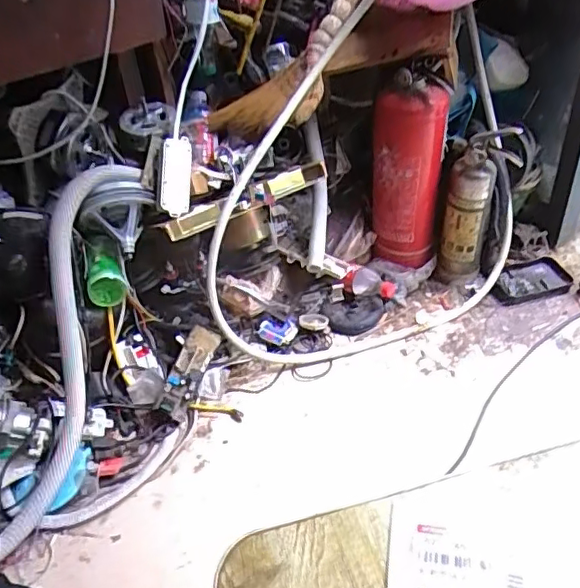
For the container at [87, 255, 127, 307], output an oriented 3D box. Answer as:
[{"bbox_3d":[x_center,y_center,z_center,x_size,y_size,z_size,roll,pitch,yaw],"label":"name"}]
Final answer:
[{"bbox_3d":[-0.341,-0.033,1.068,0.068,0.067,0.102,-18,41,-15],"label":"container"}]

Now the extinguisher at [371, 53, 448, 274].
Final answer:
[{"bbox_3d":[0.249,-0.269,1.265,0.141,0.390,0.155,1,40,8],"label":"extinguisher"}]

